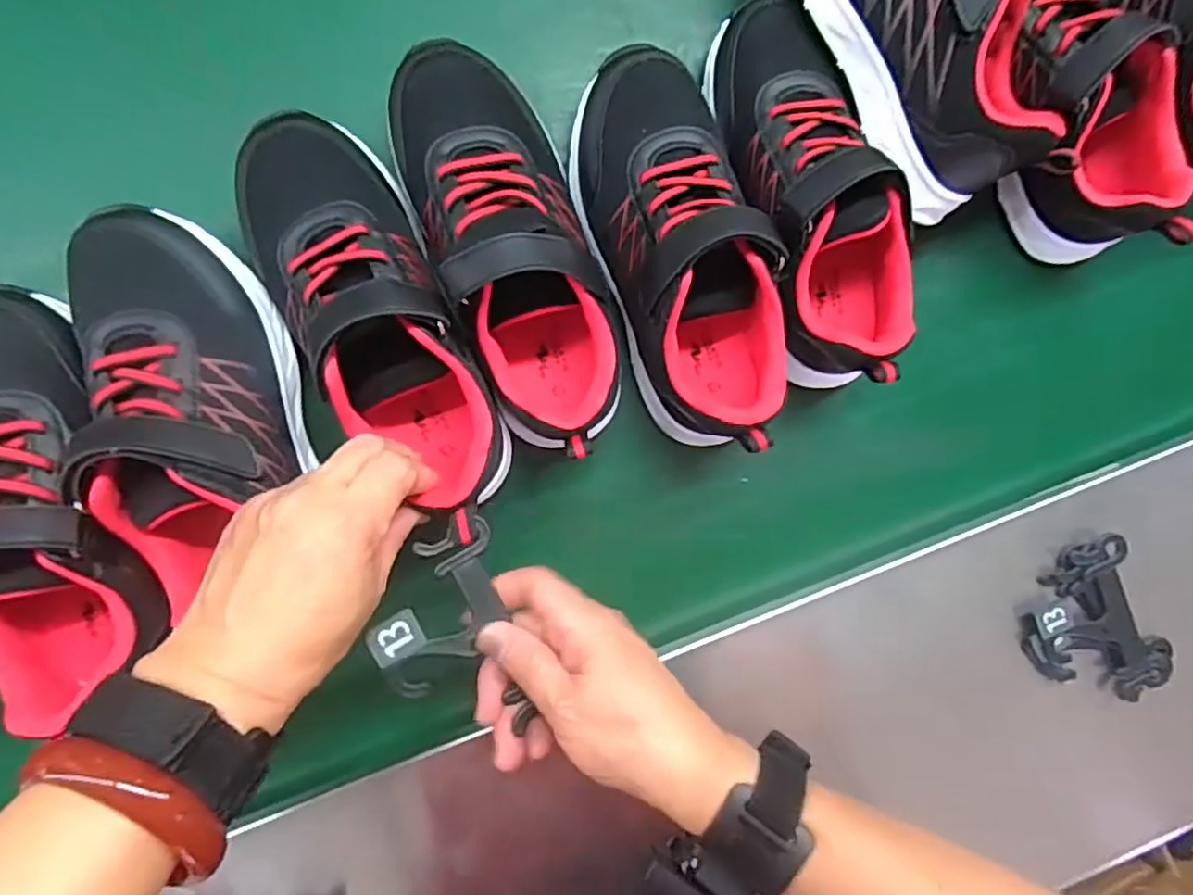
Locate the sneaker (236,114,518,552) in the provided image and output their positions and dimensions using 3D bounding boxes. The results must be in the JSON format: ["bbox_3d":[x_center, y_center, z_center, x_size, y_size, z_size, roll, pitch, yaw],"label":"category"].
[{"bbox_3d":[-0.109,-0.067,0.325,0.073,0.071,0.196,-27,94,-3],"label":"sneaker"}]

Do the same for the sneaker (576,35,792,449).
[{"bbox_3d":[0.044,-0.103,0.348,0.075,0.075,0.197,-19,97,-4],"label":"sneaker"}]

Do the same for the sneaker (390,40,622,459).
[{"bbox_3d":[-0.042,-0.102,0.344,0.073,0.092,0.196,-22,97,-4],"label":"sneaker"}]

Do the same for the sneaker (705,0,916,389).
[{"bbox_3d":[0.114,-0.135,0.364,0.077,0.093,0.208,-20,97,-4],"label":"sneaker"}]

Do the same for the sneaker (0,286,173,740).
[{"bbox_3d":[-0.259,0.025,0.310,0.076,0.068,0.195,-15,97,-5],"label":"sneaker"}]

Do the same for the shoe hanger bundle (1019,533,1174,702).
[{"bbox_3d":[0.305,0.113,0.414,0.081,0.023,0.099,-32,98,-3],"label":"shoe hanger bundle"}]

